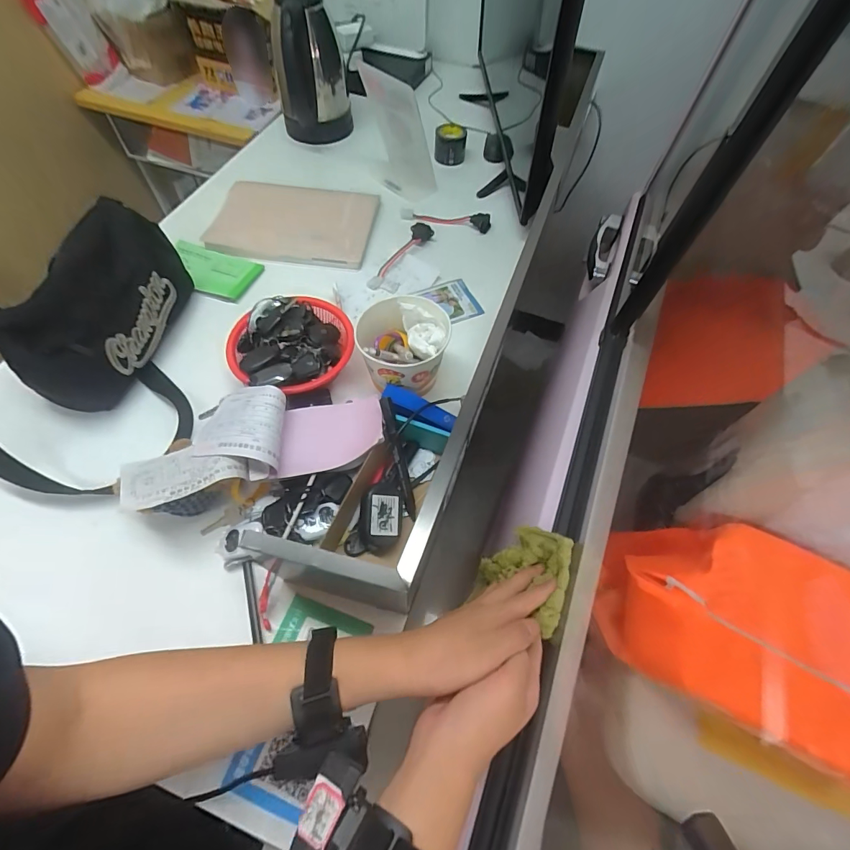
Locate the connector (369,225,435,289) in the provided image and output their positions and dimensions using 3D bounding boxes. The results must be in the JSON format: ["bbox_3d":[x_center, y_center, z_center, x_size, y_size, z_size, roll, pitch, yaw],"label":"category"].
[{"bbox_3d":[-0.048,-0.308,0.768,0.035,0.020,0.188,30,64,15],"label":"connector"}]

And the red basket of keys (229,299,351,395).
[{"bbox_3d":[-0.191,-0.107,0.618,0.168,0.064,0.159,5,60,2],"label":"red basket of keys"}]

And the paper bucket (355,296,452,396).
[{"bbox_3d":[-0.030,-0.103,0.603,0.121,0.100,0.115,1,60,-1],"label":"paper bucket"}]

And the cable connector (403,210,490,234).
[{"bbox_3d":[0.039,-0.400,0.833,0.176,0.025,0.045,10,60,4],"label":"cable connector"}]

